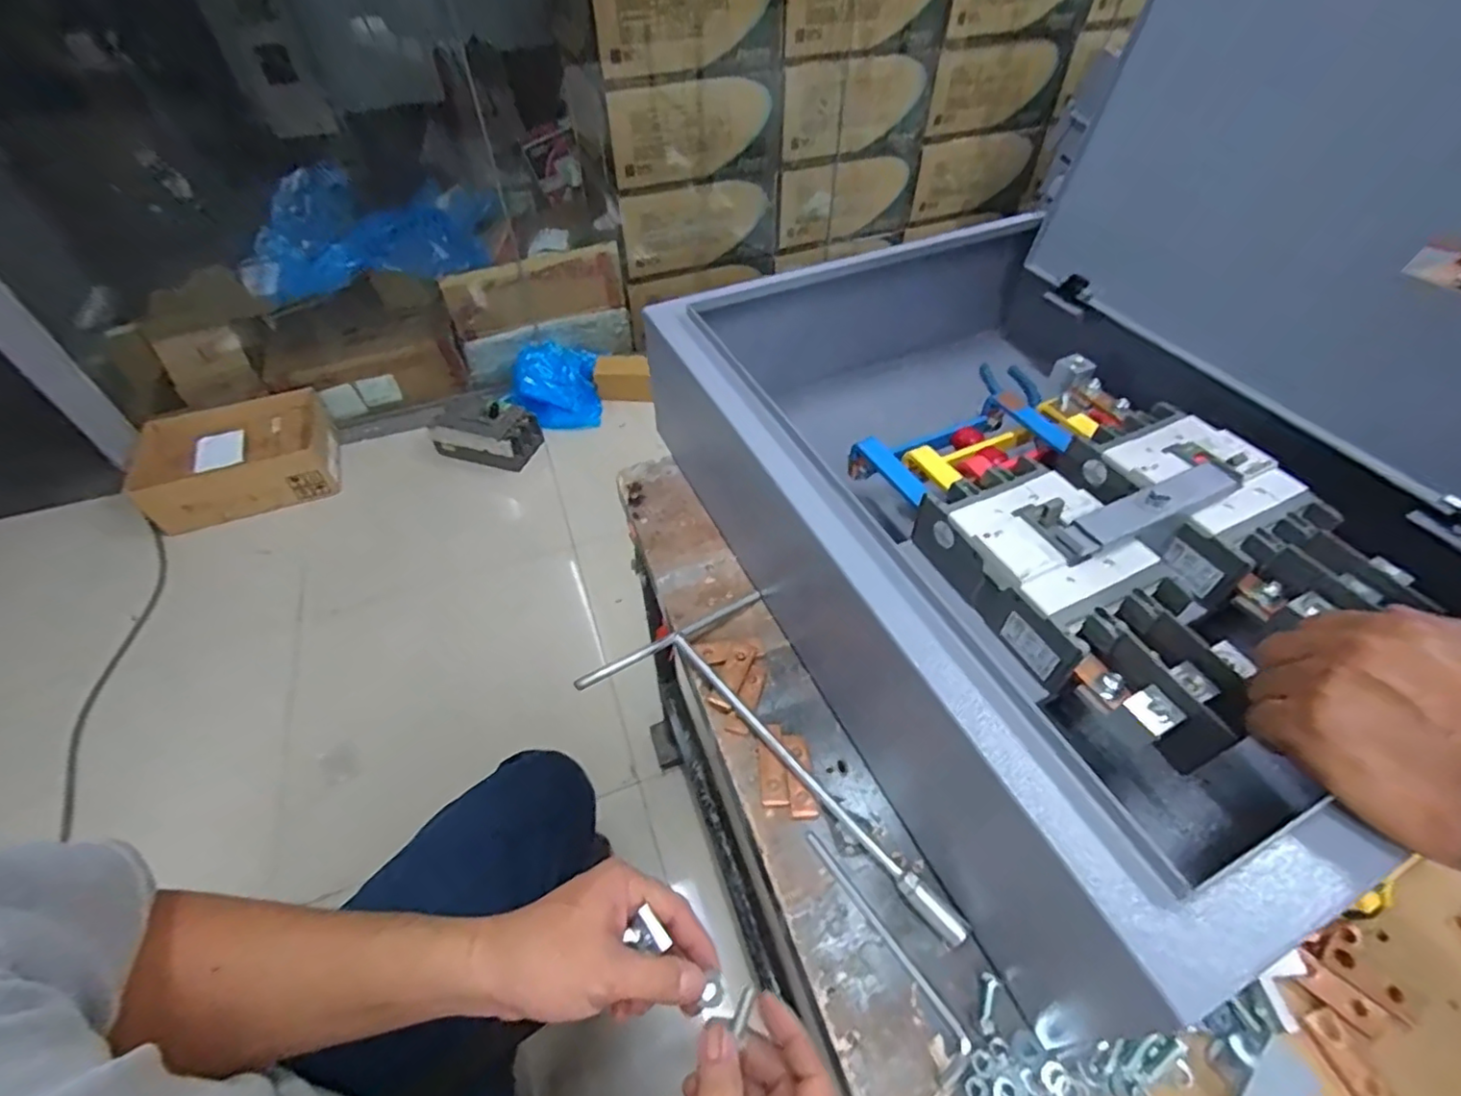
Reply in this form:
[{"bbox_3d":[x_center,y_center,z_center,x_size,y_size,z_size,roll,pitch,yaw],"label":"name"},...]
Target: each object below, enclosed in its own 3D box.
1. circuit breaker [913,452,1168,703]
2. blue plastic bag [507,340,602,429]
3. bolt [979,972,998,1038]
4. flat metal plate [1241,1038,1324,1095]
[{"bbox_3d":[0.228,0.007,0.464,0.113,0.062,0.159,-21,52,-16],"label":"circuit breaker"},{"bbox_3d":[-0.490,-0.457,1.757,0.228,0.148,0.250,-6,49,-4],"label":"blue plastic bag"},{"bbox_3d":[0.150,0.265,0.362,0.008,0.004,0.031,13,51,12],"label":"bolt"},{"bbox_3d":[0.277,0.277,0.314,0.048,0.005,0.025,-31,53,-23],"label":"flat metal plate"}]

